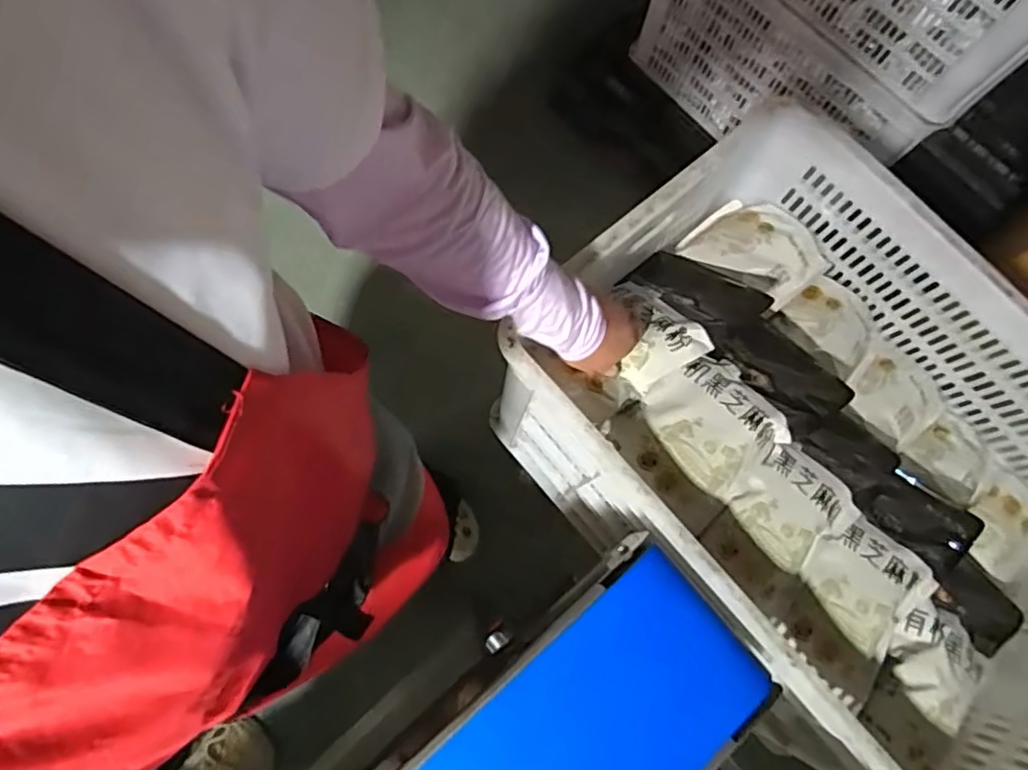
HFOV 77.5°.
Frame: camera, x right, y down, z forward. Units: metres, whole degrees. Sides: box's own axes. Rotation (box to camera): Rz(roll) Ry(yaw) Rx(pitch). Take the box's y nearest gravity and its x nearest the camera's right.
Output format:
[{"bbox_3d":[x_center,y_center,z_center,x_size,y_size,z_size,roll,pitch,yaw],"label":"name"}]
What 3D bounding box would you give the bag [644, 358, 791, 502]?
[{"bbox_3d":[0.199,0.036,0.638,0.112,0.032,0.124,-34,79,-8],"label":"bag"}]

